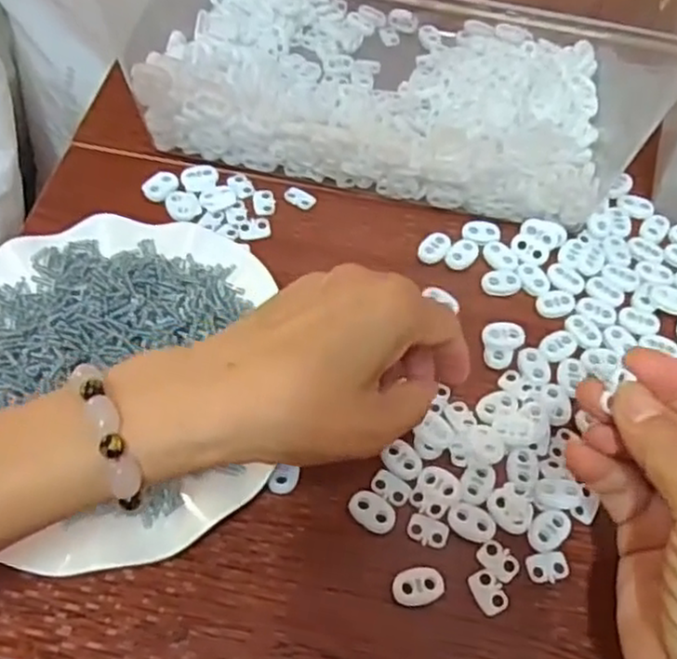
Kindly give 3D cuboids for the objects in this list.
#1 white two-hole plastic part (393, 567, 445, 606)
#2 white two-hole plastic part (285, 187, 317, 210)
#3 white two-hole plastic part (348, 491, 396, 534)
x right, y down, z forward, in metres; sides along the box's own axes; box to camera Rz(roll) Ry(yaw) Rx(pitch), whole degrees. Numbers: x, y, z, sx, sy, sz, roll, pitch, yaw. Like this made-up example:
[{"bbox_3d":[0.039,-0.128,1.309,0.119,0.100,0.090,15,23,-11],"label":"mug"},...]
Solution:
[{"bbox_3d":[0.036,0.114,0.317,0.023,0.004,0.015,-3,59,-6],"label":"white two-hole plastic part"},{"bbox_3d":[-0.023,-0.081,0.436,0.020,0.004,0.013,28,62,14],"label":"white two-hole plastic part"},{"bbox_3d":[0.016,0.085,0.333,0.022,0.004,0.016,28,61,12],"label":"white two-hole plastic part"}]

